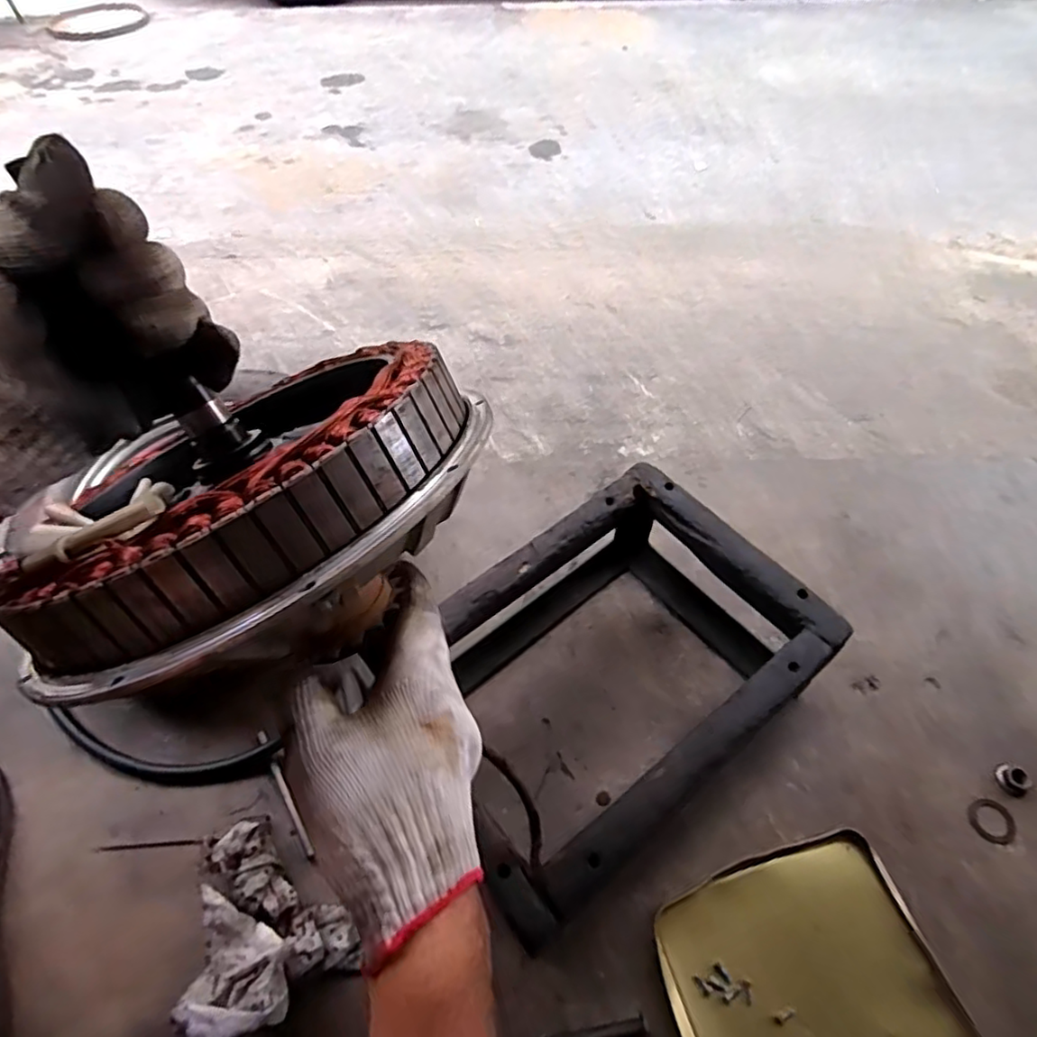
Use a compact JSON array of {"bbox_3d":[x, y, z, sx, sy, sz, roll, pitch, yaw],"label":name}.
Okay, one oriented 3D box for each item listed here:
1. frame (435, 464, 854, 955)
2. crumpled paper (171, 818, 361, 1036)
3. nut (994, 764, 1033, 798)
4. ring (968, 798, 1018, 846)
[{"bbox_3d":[0.078,0.148,0.579,0.366,0.162,0.245,-33,60,-22],"label":"frame"},{"bbox_3d":[-0.231,0.342,0.507,0.128,0.059,0.155,-38,62,-24],"label":"crumpled paper"},{"bbox_3d":[0.475,0.249,0.592,0.024,0.016,0.031,20,56,15],"label":"nut"},{"bbox_3d":[0.441,0.281,0.572,0.045,0.005,0.039,-12,54,-9],"label":"ring"}]

